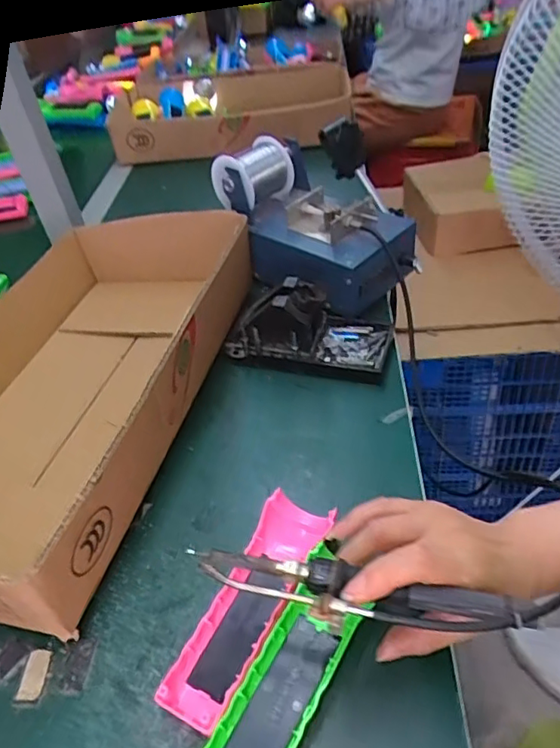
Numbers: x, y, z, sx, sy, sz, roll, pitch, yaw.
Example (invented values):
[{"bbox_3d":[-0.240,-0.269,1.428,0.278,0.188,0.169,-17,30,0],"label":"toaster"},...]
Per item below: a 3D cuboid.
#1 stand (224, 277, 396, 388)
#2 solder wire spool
[{"bbox_3d":[0.027,-0.050,0.543,0.156,0.074,0.078,8,44,16],"label":"stand"},{"bbox_3d":[-0.028,-0.225,0.630,0.062,0.058,0.080,21,50,30],"label":"solder wire spool"}]

